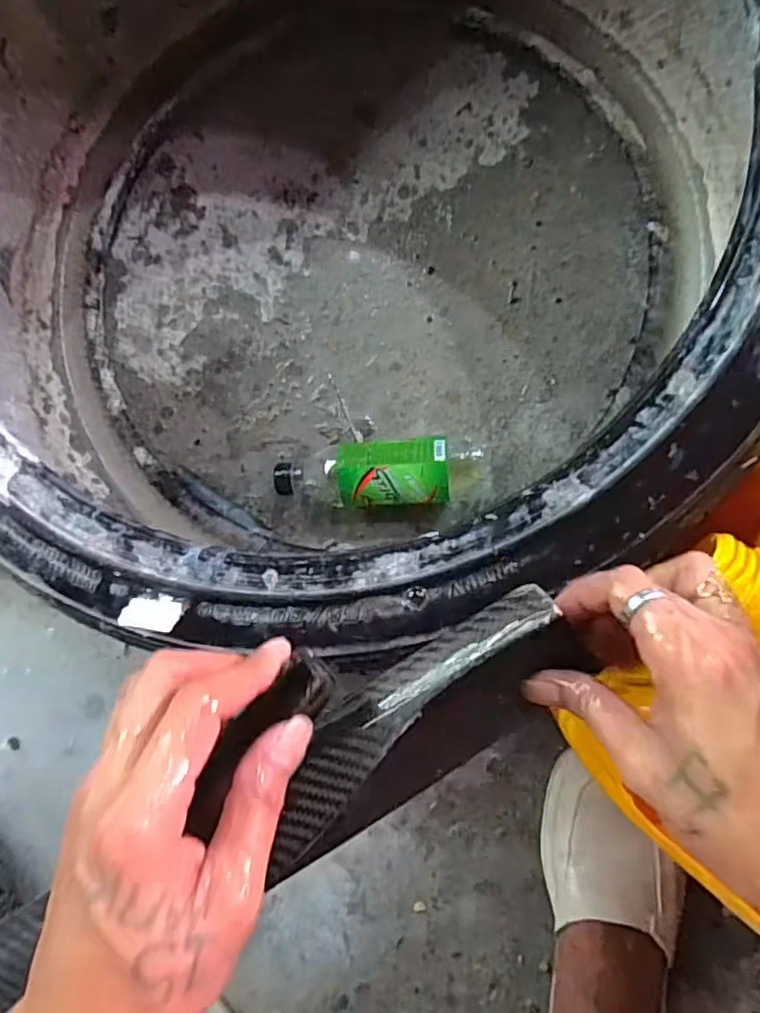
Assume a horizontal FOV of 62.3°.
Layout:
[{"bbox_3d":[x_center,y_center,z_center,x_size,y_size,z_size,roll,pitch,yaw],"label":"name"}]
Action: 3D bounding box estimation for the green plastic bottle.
[{"bbox_3d":[0.002,-0.028,0.554,0.184,0.058,0.057,-3,86,8],"label":"green plastic bottle"}]

